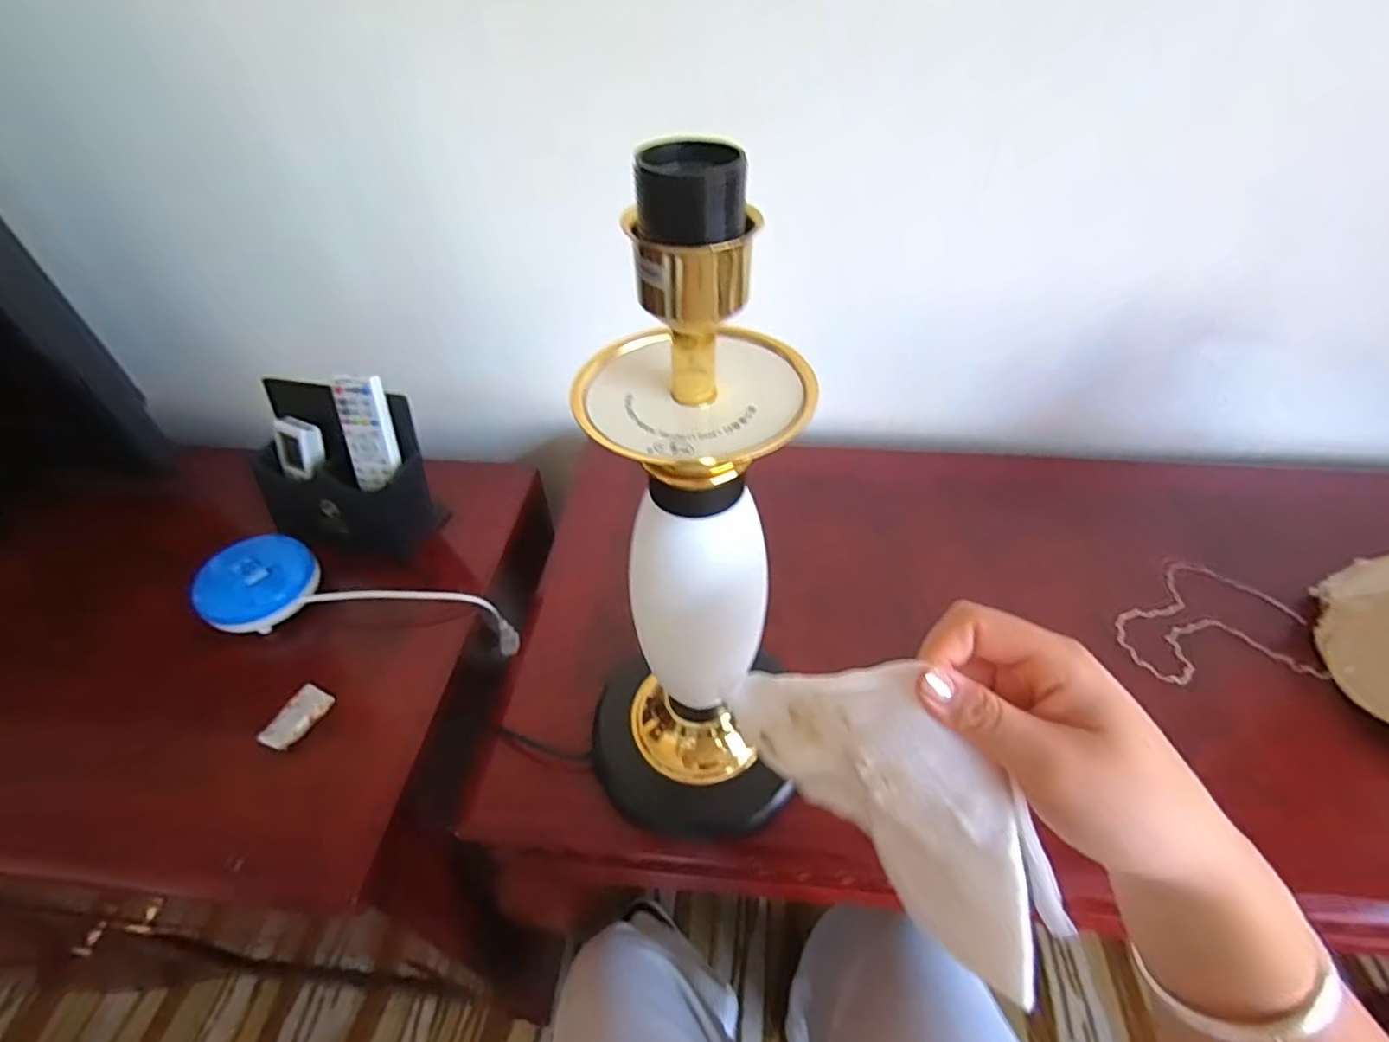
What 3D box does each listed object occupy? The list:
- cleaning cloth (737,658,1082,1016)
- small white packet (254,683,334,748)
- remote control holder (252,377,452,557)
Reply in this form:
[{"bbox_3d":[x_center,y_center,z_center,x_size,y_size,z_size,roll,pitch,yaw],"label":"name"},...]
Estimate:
[{"bbox_3d":[0.083,0.111,0.253,0.146,0.081,0.015,43,31,21],"label":"cleaning cloth"},{"bbox_3d":[-0.348,0.171,0.535,0.032,0.011,0.058,17,48,16],"label":"small white packet"},{"bbox_3d":[-0.366,-0.053,0.644,0.186,0.148,0.100,10,46,10],"label":"remote control holder"}]

